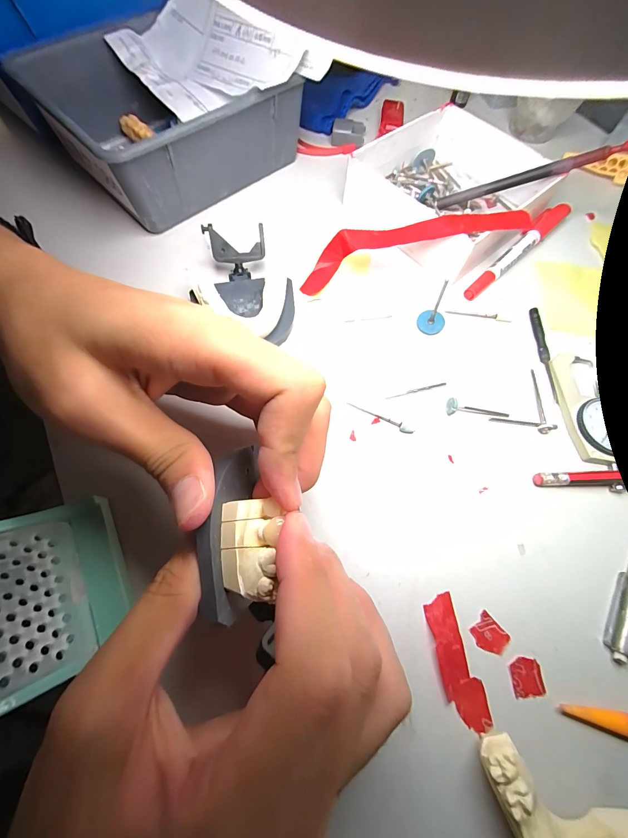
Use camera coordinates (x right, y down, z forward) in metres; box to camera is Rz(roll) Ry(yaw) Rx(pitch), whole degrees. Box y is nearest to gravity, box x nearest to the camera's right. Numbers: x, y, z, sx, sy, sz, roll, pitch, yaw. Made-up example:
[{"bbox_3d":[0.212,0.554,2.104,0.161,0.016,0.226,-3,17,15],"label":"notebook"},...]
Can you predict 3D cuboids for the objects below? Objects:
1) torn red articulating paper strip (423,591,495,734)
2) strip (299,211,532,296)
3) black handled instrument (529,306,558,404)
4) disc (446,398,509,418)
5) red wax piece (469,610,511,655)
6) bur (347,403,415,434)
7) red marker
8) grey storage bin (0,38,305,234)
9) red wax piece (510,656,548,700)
[{"bbox_3d":[0.070,0.119,0.159,0.018,0.005,0.056,-12,68,-7],"label":"torn red articulating paper strip"},{"bbox_3d":[0.067,-0.128,0.236,0.160,0.031,0.021,-9,67,13],"label":"strip"},{"bbox_3d":[0.163,-0.047,0.231,0.006,0.004,0.075,3,67,-1],"label":"black handled instrument"},{"bbox_3d":[0.107,-0.007,0.211,0.042,0.008,0.009,3,67,-1],"label":"disc"},{"bbox_3d":[0.090,0.110,0.164,0.015,0.004,0.017,-40,74,-16],"label":"red wax piece"},{"bbox_3d":[0.043,-0.001,0.209,0.045,0.004,0.004,27,69,8],"label":"bur"},{"bbox_3d":[0.167,-0.140,0.266,0.140,0.013,0.015,-41,74,-17],"label":"red marker"},{"bbox_3d":[-0.118,-0.246,0.268,0.163,0.064,0.154,-42,75,-17],"label":"grey storage bin"},{"bbox_3d":[0.104,0.126,0.158,0.015,0.004,0.016,-5,68,-4],"label":"red wax piece"}]

